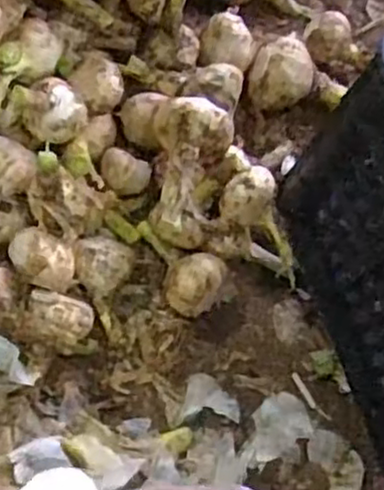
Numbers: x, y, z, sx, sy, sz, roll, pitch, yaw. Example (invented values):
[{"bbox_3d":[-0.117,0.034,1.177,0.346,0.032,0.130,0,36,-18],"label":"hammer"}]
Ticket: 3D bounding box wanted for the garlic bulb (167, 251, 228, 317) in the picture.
[{"bbox_3d":[0.002,0.036,0.616,0.048,0.056,0.052,14,72,4],"label":"garlic bulb"}]

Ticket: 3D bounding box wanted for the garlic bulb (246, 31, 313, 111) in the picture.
[{"bbox_3d":[0.083,-0.156,0.676,0.056,0.058,0.061,0,71,-1],"label":"garlic bulb"}]

